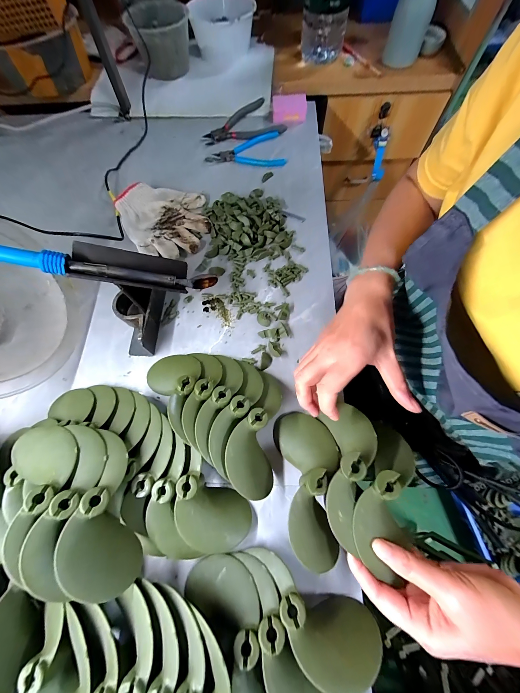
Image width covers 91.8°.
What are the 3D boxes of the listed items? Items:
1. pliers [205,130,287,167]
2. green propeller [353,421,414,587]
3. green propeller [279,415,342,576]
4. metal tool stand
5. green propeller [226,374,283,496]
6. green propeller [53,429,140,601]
[{"bbox_3d":[-0.029,-0.412,0.526,0.164,0.007,0.099,3,68,4],"label":"pliers"},{"bbox_3d":[0.132,0.153,0.259,0.057,0.038,0.134,21,65,10],"label":"green propeller"},{"bbox_3d":[0.059,0.151,0.278,0.062,0.058,0.153,-5,68,0],"label":"green propeller"},{"bbox_3d":[-0.159,-0.063,0.343,0.123,0.114,0.111,-8,68,-1],"label":"metal tool stand"},{"bbox_3d":[-0.004,0.098,0.305,0.051,0.052,0.144,7,69,5],"label":"green propeller"},{"bbox_3d":[-0.155,0.157,0.248,0.042,0.061,0.148,-11,68,-2],"label":"green propeller"}]

